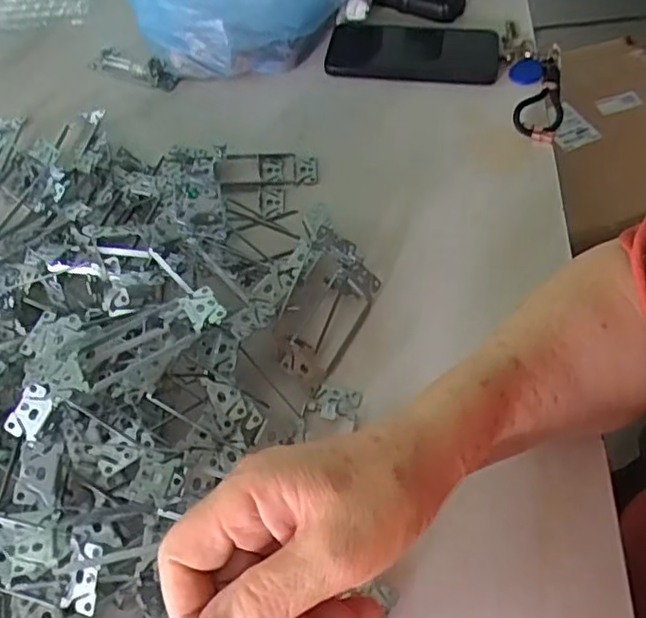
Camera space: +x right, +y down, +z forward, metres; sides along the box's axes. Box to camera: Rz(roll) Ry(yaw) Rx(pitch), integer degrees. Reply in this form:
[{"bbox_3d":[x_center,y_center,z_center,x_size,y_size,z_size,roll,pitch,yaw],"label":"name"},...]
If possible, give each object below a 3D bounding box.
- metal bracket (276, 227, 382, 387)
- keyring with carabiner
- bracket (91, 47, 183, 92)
[{"bbox_3d":[-0.002,-0.003,0.438,0.055,0.032,0.113,19,58,16],"label":"metal bracket"},{"bbox_3d":[0.201,-0.220,0.595,0.052,0.020,0.168,5,55,7],"label":"keyring with carabiner"},{"bbox_3d":[-0.190,-0.245,0.633,0.096,0.023,0.027,19,58,16],"label":"bracket"}]

